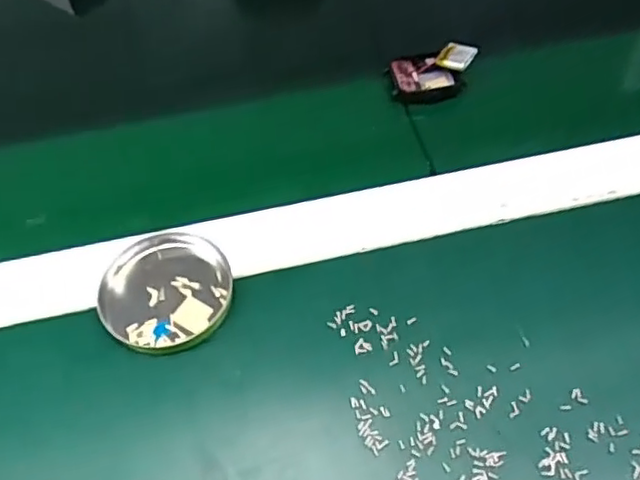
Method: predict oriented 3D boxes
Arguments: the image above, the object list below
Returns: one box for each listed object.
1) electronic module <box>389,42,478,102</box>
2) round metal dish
[{"bbox_3d":[0.075,-0.110,0.428,0.057,0.015,0.036,-14,54,-8],"label":"electronic module"},{"bbox_3d":[-0.079,0.026,0.336,0.065,0.007,0.065,-1,57,1],"label":"round metal dish"}]

